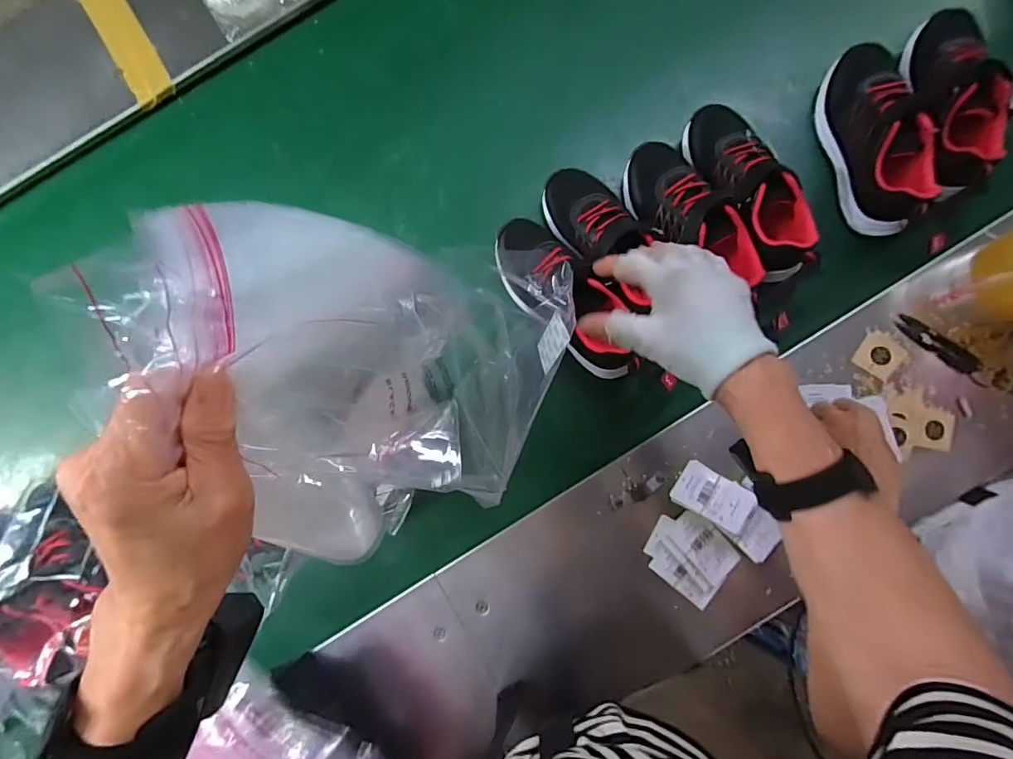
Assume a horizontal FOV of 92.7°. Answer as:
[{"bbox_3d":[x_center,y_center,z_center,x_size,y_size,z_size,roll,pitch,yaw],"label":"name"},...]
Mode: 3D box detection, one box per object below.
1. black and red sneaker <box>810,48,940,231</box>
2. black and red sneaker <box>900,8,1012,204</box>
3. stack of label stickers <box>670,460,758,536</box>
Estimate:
[{"bbox_3d":[0.450,-0.304,0.588,0.093,0.081,0.231,-2,83,5],"label":"black and red sneaker"},{"bbox_3d":[0.518,-0.335,0.564,0.076,0.078,0.234,1,83,5],"label":"black and red sneaker"},{"bbox_3d":[0.241,0.137,0.561,0.084,0.009,0.054,30,86,32],"label":"stack of label stickers"}]

